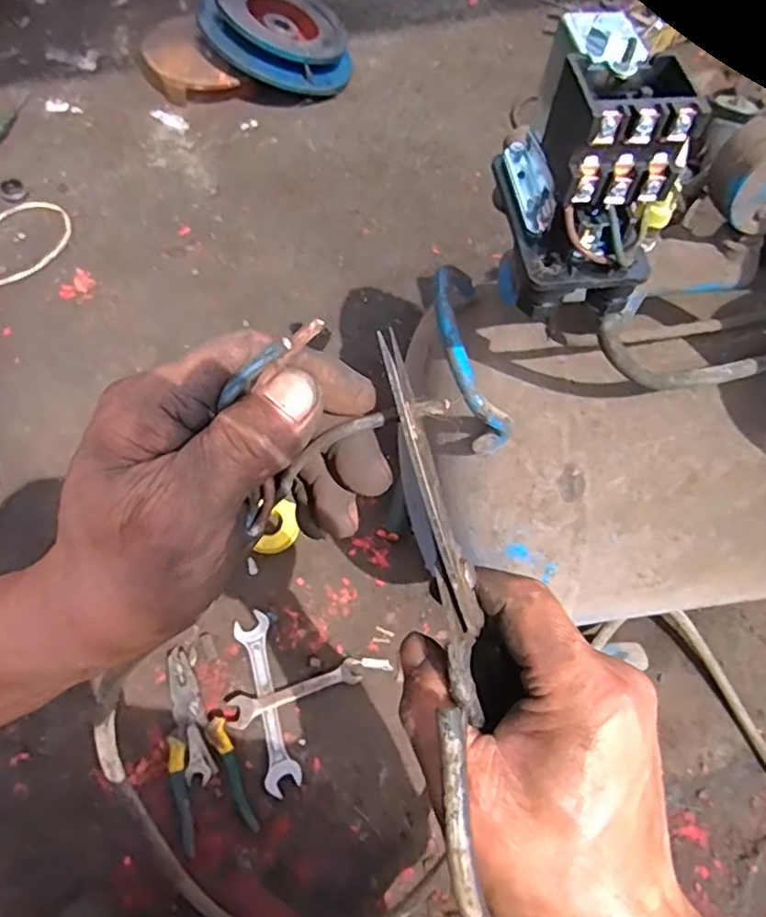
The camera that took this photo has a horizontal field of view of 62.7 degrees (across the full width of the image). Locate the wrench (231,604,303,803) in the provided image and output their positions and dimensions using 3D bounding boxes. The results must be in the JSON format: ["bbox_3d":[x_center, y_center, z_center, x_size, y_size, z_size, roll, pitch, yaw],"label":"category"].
[{"bbox_3d":[-0.128,0.262,0.688,0.038,0.013,0.192,-15,61,-9],"label":"wrench"}]

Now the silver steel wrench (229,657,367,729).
[{"bbox_3d":[-0.096,0.255,0.689,0.145,0.014,0.030,-19,62,-11],"label":"silver steel wrench"}]

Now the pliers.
[{"bbox_3d":[-0.195,0.294,0.656,0.067,0.022,0.194,-20,62,-12],"label":"pliers"}]

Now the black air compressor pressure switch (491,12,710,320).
[{"bbox_3d":[0.092,-0.133,0.284,0.060,0.105,0.086,-2,60,-2],"label":"black air compressor pressure switch"}]

